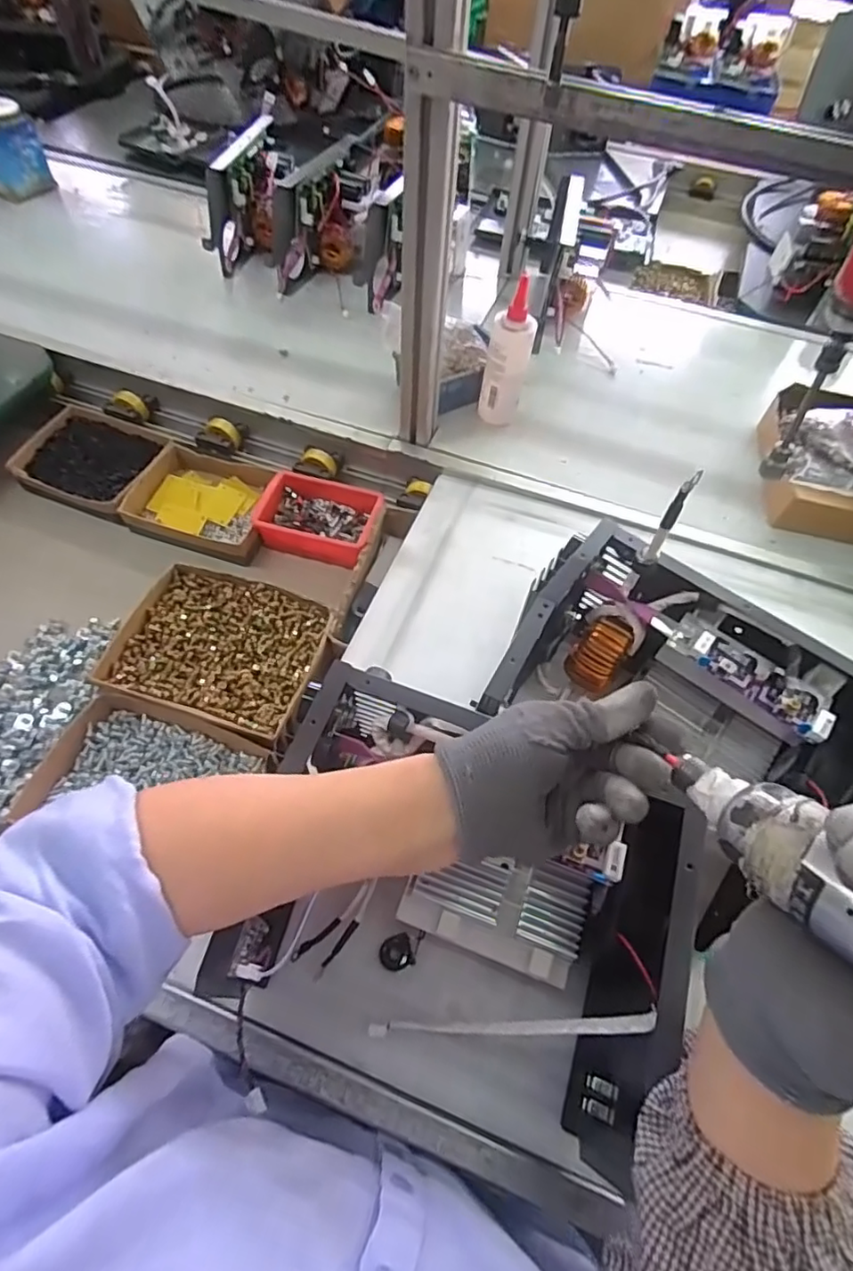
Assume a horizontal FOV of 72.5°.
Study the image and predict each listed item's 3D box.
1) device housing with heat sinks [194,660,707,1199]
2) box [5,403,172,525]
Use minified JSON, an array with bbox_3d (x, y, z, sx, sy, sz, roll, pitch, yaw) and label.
[{"bbox_3d":[0.009,0.191,0.412,0.281,0.171,0.229,19,59,8],"label":"device housing with heat sinks"},{"bbox_3d":[-0.444,-0.238,0.779,0.173,0.030,0.148,20,59,9],"label":"box"}]

